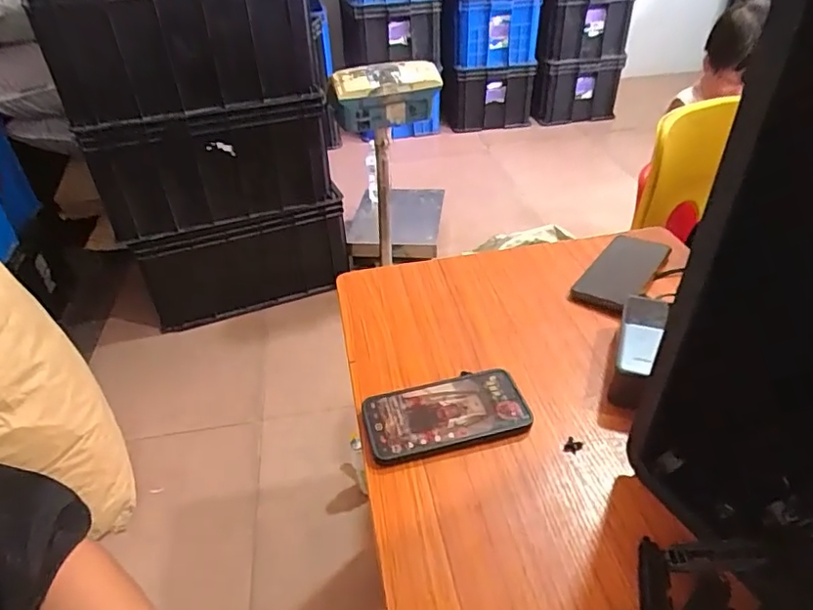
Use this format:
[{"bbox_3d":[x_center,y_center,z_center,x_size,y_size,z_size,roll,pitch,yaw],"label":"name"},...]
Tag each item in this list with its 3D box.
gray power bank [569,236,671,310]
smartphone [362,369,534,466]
[{"bbox_3d":[0.284,-0.042,0.727,0.075,0.020,0.166,25,47,33],"label":"gray power bank"},{"bbox_3d":[0.040,0.111,0.551,0.161,0.018,0.081,-13,39,-10],"label":"smartphone"}]

